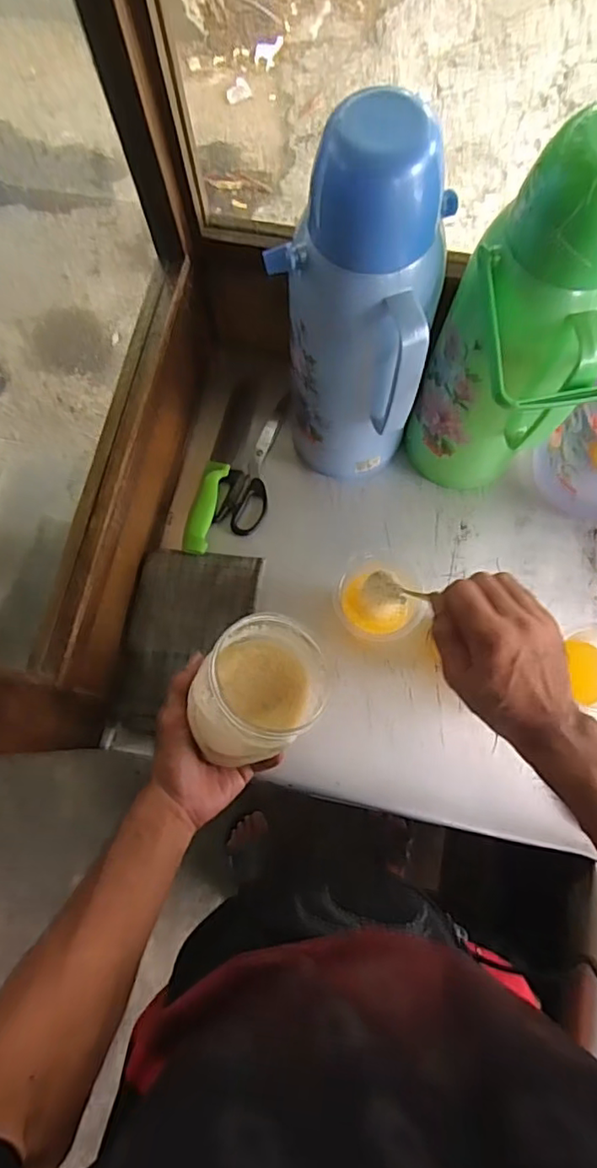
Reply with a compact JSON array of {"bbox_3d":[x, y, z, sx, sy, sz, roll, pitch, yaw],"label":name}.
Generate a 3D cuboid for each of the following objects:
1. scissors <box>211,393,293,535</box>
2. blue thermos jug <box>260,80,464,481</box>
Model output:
[{"bbox_3d":[-0.058,-0.157,0.710,0.060,0.019,0.199,9,76,4],"label":"scissors"},{"bbox_3d":[0.043,-0.212,0.532,0.141,0.382,0.106,15,76,5],"label":"blue thermos jug"}]

